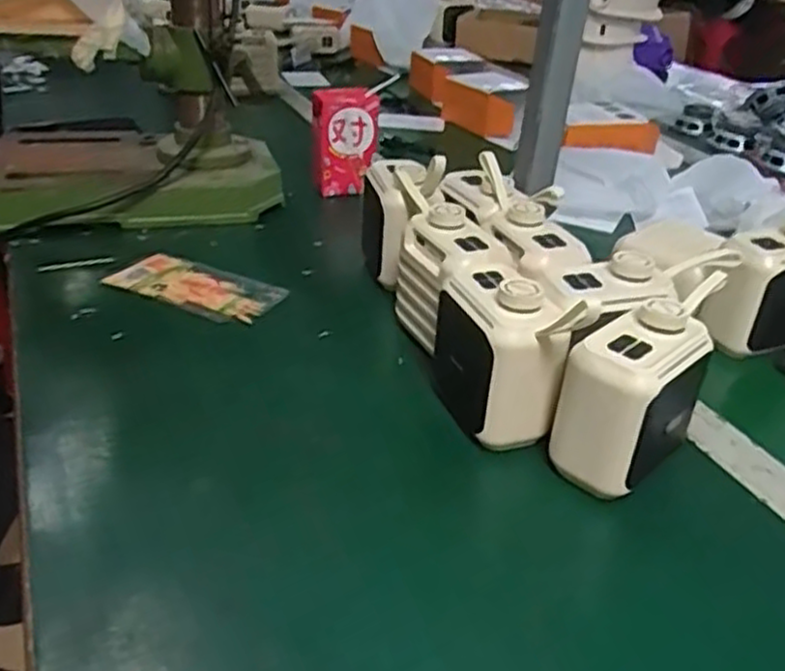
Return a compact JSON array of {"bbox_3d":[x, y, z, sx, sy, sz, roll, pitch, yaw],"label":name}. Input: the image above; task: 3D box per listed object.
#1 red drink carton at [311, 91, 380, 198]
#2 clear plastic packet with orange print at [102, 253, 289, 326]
[{"bbox_3d":[-0.053,-0.208,0.830,0.062,0.114,0.035,-7,32,-16],"label":"red drink carton"},{"bbox_3d":[-0.161,-0.039,0.622,0.139,0.012,0.056,16,33,20],"label":"clear plastic packet with orange print"}]

